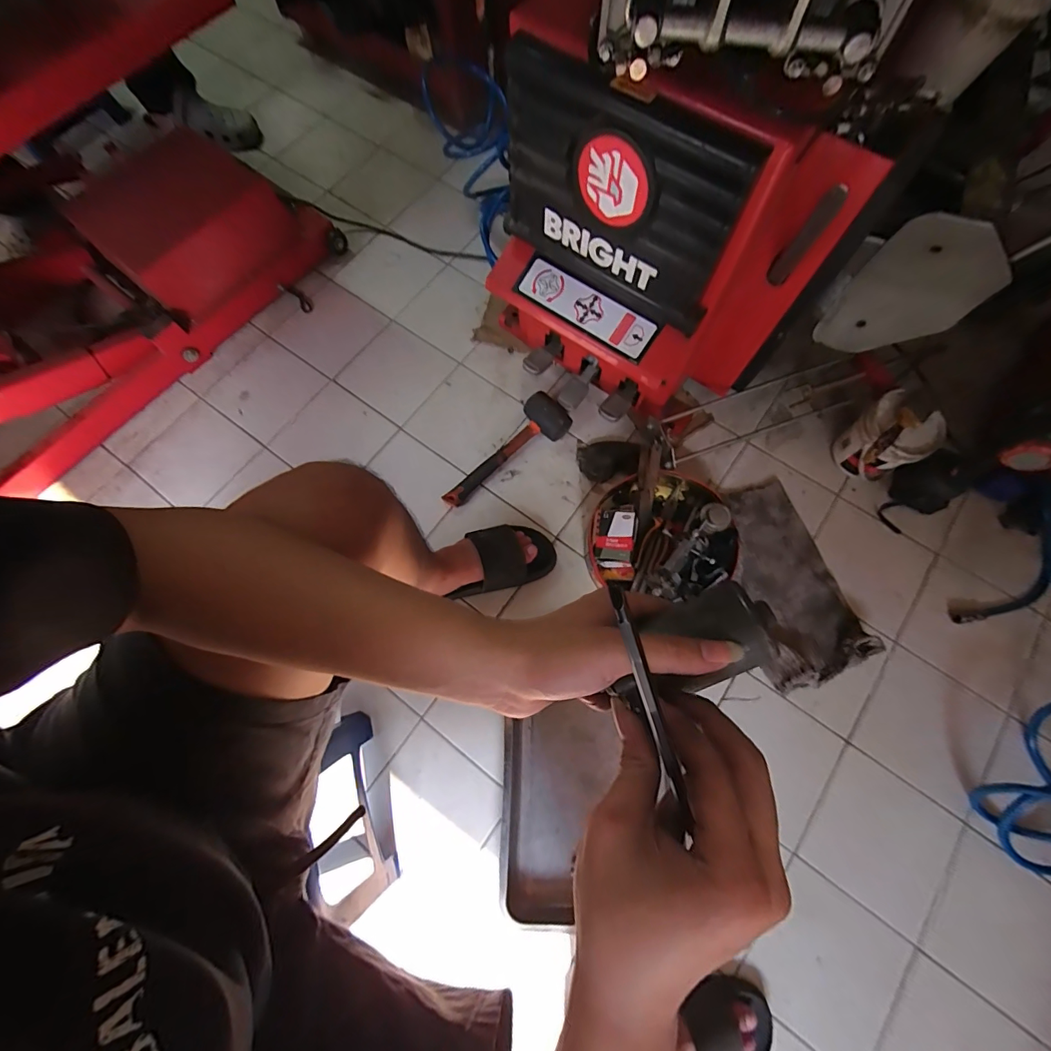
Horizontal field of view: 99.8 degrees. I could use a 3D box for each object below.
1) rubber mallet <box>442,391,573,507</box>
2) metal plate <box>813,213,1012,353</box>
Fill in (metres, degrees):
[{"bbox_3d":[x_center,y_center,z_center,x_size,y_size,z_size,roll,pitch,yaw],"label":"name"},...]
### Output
[{"bbox_3d":[-0.030,-0.136,0.867,0.085,0.053,0.290,41,78,11],"label":"rubber mallet"},{"bbox_3d":[0.561,-0.332,0.644,0.162,0.226,0.010,18,75,7],"label":"metal plate"}]

